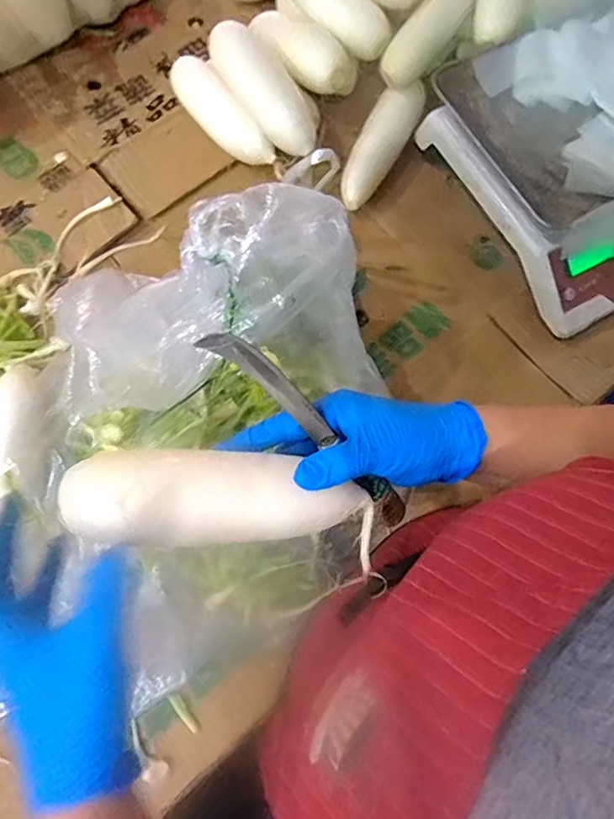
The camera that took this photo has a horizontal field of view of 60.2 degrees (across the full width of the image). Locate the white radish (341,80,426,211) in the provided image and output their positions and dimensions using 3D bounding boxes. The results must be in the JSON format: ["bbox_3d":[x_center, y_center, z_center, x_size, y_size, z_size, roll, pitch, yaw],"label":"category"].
[{"bbox_3d":[0.087,-0.326,0.648,0.052,0.061,0.162,31,76,7],"label":"white radish"}]

